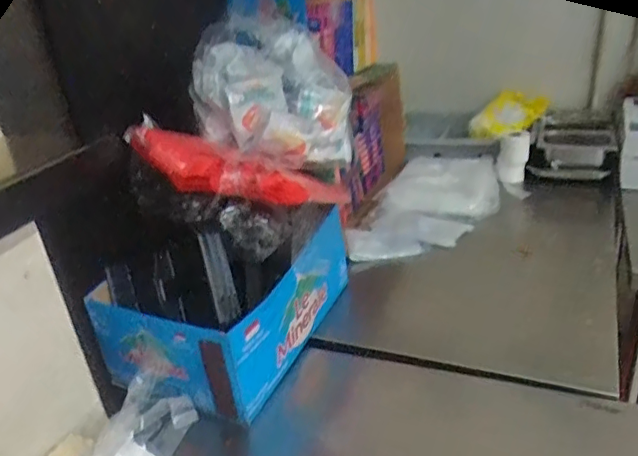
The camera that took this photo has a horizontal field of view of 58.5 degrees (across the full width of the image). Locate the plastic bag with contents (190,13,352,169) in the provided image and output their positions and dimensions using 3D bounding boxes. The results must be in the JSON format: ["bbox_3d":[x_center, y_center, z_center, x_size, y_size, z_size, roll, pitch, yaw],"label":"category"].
[{"bbox_3d":[-0.074,-0.208,0.909,0.241,0.225,0.142,-3,27,7],"label":"plastic bag with contents"}]

